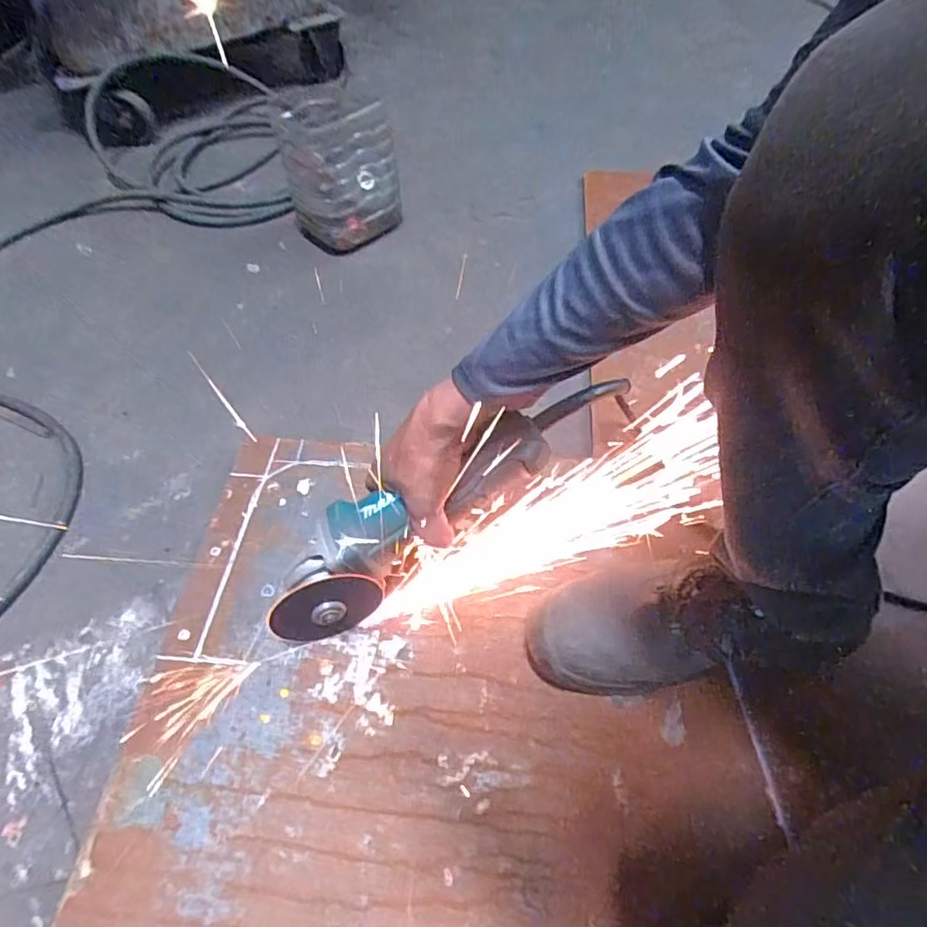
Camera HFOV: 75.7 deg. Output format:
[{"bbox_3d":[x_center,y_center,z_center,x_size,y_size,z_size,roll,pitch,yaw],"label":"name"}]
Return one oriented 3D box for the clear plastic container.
[{"bbox_3d":[-0.194,-0.468,0.948,0.143,0.208,0.139,-35,60,-22],"label":"clear plastic container"}]

